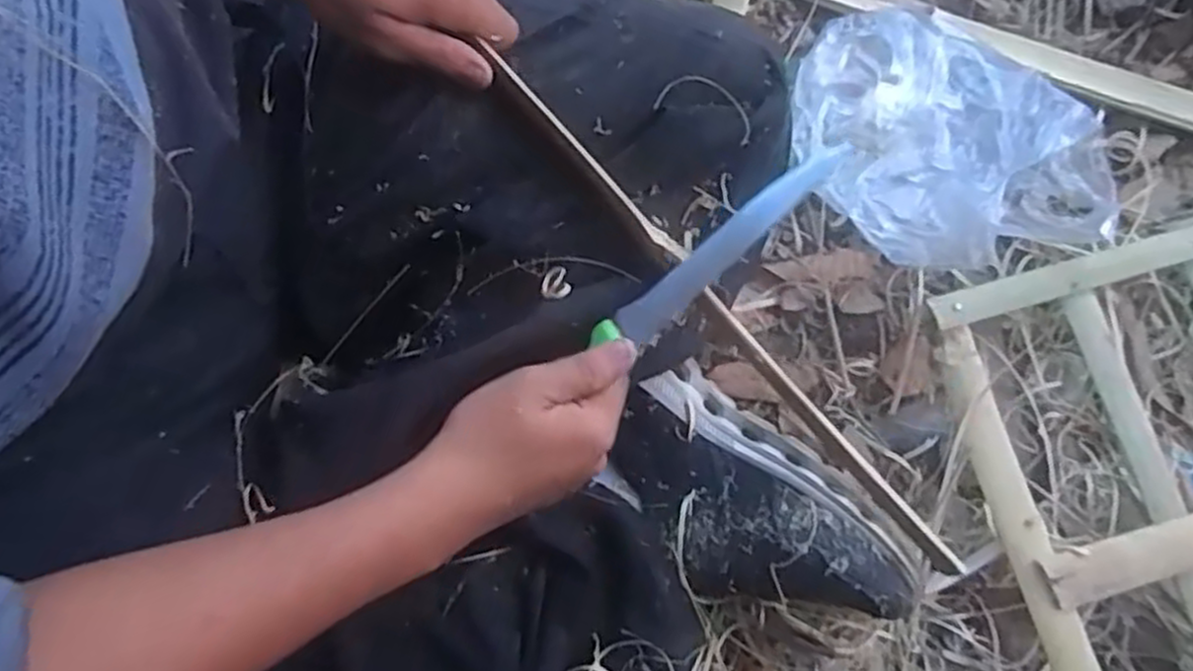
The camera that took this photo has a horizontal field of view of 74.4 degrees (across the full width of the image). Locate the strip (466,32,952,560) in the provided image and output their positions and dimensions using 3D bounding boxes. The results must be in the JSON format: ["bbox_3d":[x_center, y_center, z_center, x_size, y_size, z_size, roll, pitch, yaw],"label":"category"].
[{"bbox_3d":[0.061,-0.015,0.397,0.010,0.012,0.342,-40,84,-9],"label":"strip"}]

